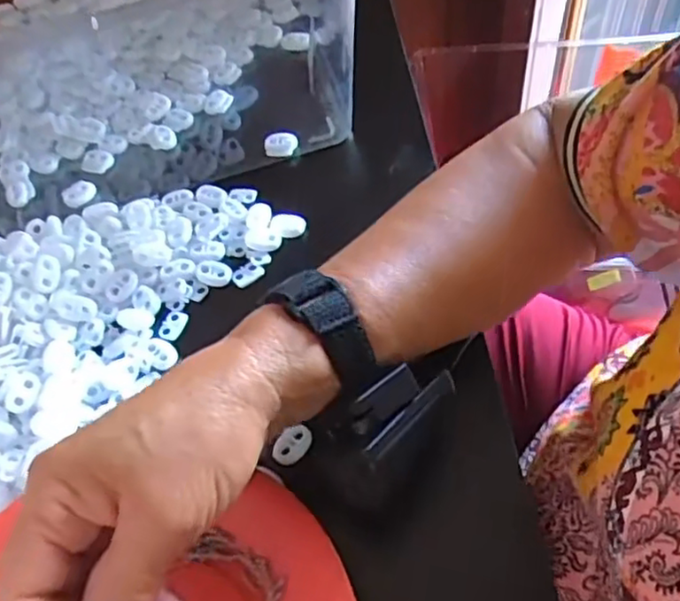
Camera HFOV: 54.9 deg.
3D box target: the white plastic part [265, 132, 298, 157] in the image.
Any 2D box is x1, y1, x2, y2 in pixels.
[{"bbox_3d":[-0.041,-0.109,0.453,0.023,0.009,0.016,-8,56,1],"label":"white plastic part"}]

